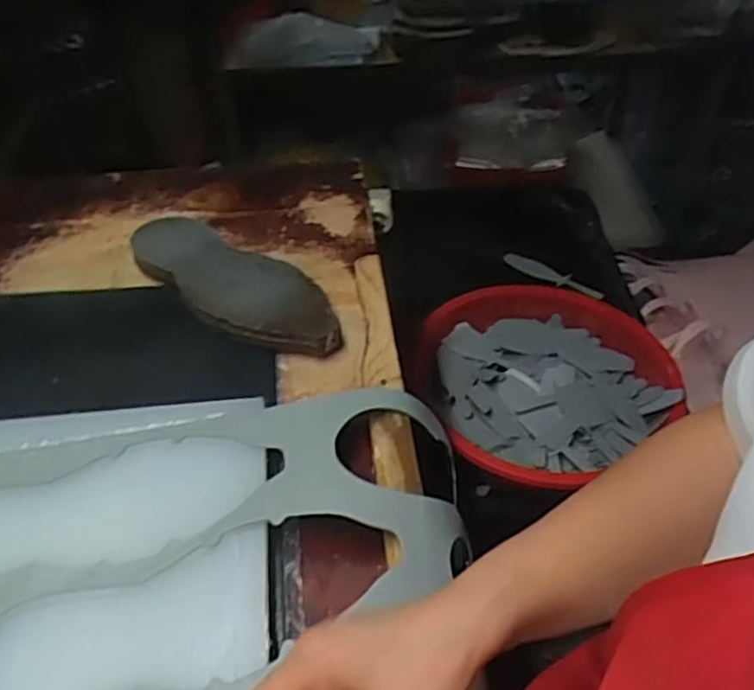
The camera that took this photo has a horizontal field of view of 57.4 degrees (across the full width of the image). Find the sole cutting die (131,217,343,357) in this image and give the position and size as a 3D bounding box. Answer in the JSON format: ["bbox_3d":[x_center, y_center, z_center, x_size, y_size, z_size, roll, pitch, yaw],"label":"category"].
[{"bbox_3d":[-0.142,-0.060,0.675,0.254,0.027,0.104,34,52,27],"label":"sole cutting die"}]

